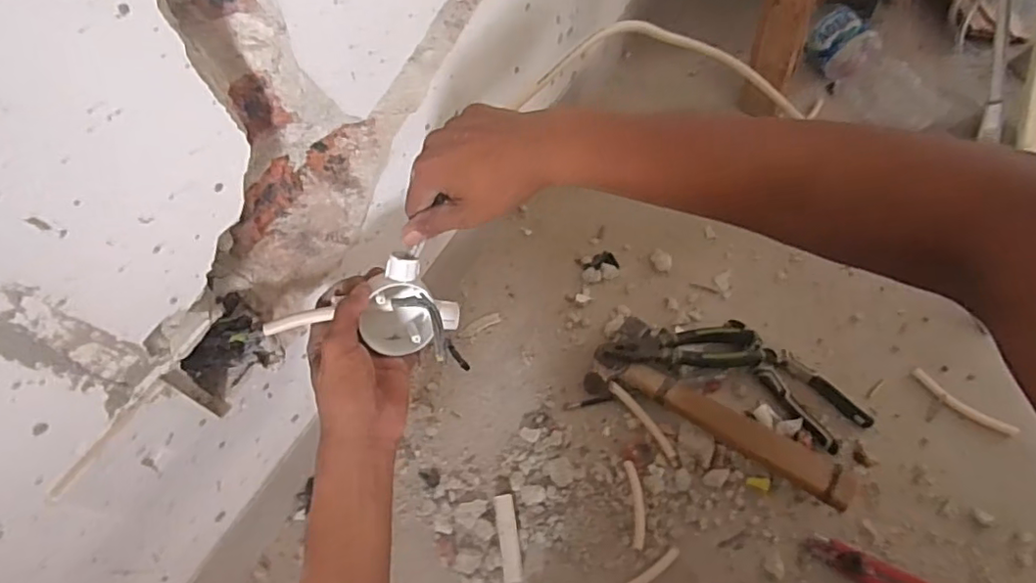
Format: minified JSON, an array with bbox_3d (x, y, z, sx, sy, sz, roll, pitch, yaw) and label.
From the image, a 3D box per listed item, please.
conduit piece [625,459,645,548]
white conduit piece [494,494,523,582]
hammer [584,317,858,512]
[{"bbox_3d":[0.131,0.233,0.637,0.017,0.015,0.090,-1,61,-1],"label":"conduit piece"},{"bbox_3d":[-0.010,0.264,0.623,0.021,0.017,0.088,-8,62,-4],"label":"white conduit piece"},{"bbox_3d":[0.228,0.128,0.667,0.288,0.073,0.104,28,65,15],"label":"hammer"}]

